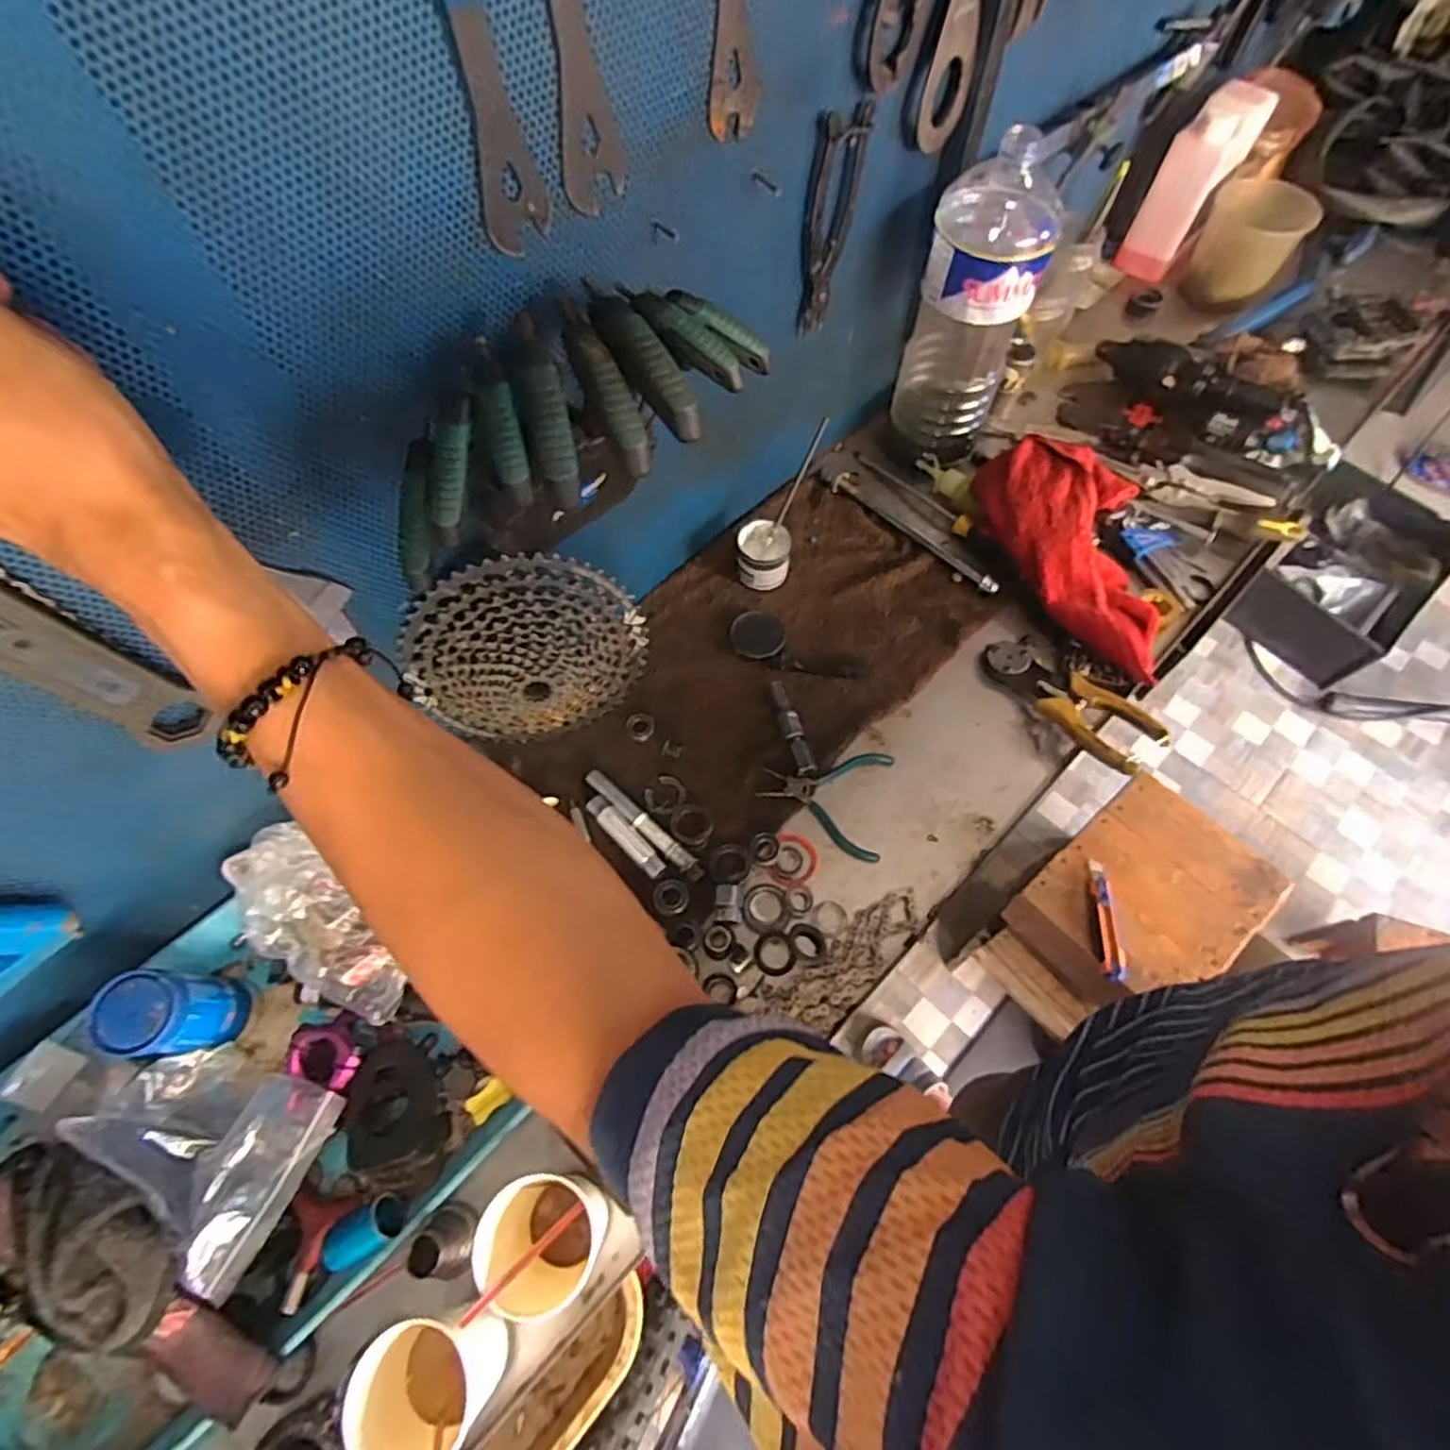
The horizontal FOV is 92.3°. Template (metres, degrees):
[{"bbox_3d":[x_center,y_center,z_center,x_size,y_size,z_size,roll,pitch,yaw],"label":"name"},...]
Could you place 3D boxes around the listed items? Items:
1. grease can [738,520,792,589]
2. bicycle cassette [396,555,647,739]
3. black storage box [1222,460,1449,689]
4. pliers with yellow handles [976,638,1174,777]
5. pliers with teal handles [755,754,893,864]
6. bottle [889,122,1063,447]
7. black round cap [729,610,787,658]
[{"bbox_3d":[0.040,-0.175,0.715,0.053,0.042,0.053,-1,63,2],"label":"grease can"},{"bbox_3d":[-0.157,-0.046,0.573,0.190,0.193,0.051,-28,49,0],"label":"bicycle cassette"},{"bbox_3d":[1.006,-0.242,1.145,0.238,0.148,0.321,38,70,19],"label":"black storage box"},{"bbox_3d":[0.315,-0.026,0.647,0.062,0.023,0.172,-34,54,-14],"label":"pliers with yellow handles"},{"bbox_3d":[0.088,0.065,0.625,0.110,0.006,0.097,9,64,7],"label":"pliers with teal handles"},{"bbox_3d":[0.237,-0.393,0.679,0.106,0.285,0.097,12,64,9],"label":"bottle"},{"bbox_3d":[0.033,-0.092,0.698,0.053,0.008,0.058,-1,63,2],"label":"black round cap"}]

